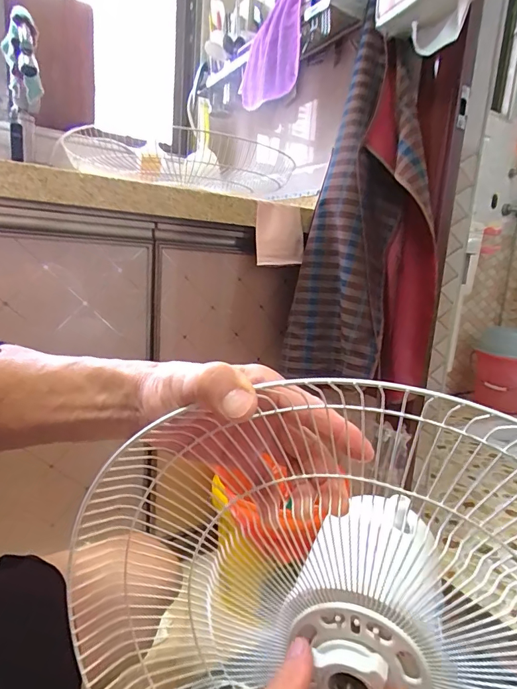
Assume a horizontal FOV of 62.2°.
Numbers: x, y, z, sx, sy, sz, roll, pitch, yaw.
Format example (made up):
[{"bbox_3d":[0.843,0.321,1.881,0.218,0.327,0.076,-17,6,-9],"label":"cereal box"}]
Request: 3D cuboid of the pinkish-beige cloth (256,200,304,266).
[{"bbox_3d":[0.040,-0.220,0.854,0.105,0.119,0.021,-2,6,-22],"label":"pinkish-beige cloth"}]

